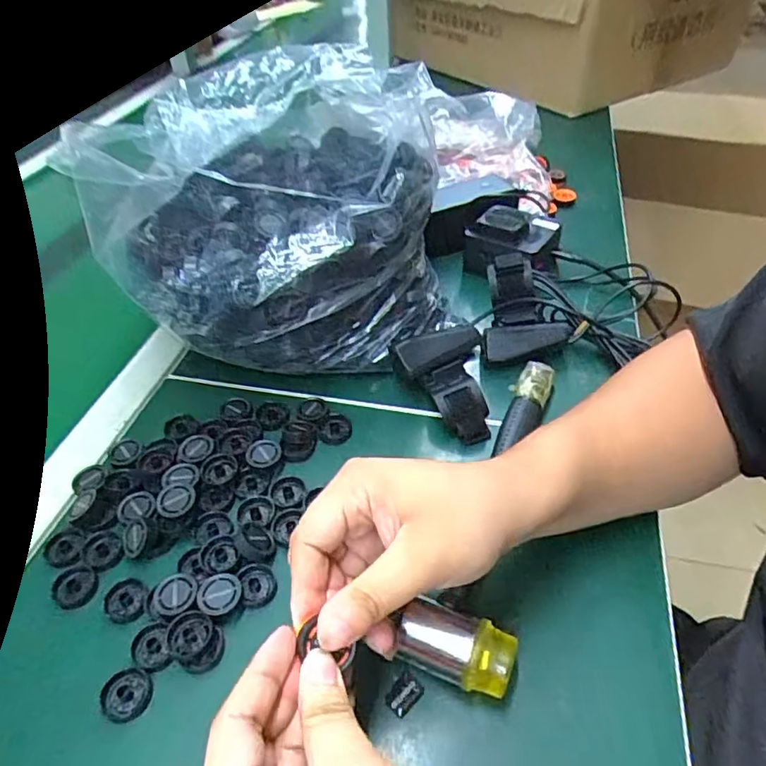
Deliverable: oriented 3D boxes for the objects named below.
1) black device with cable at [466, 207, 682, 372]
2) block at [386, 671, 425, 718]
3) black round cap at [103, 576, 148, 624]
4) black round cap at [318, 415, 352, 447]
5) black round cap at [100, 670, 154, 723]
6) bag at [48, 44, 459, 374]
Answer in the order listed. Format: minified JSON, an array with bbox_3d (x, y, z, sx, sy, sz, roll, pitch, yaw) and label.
[{"bbox_3d":[0.128,-0.101,0.515,0.088,0.074,0.179,-2,44,3],"label":"black device with cable"},{"bbox_3d":[0.011,0.167,0.301,0.015,0.005,0.018,30,52,29],"label":"block"},{"bbox_3d":[-0.154,0.130,0.339,0.024,0.004,0.026,-1,44,1],"label":"black round cap"},{"bbox_3d":[-0.036,0.035,0.433,0.022,0.007,0.027,10,45,11],"label":"black round cap"},{"bbox_3d":[-0.136,0.165,0.300,0.026,0.004,0.025,-1,44,1],"label":"black round cap"},{"bbox_3d":[-0.079,-0.116,0.448,0.236,0.200,0.171,-24,47,-21],"label":"bag"}]

